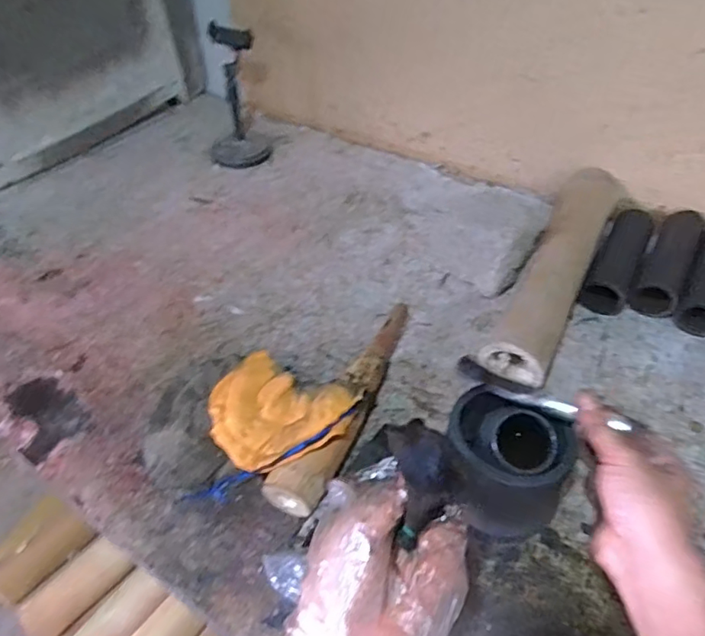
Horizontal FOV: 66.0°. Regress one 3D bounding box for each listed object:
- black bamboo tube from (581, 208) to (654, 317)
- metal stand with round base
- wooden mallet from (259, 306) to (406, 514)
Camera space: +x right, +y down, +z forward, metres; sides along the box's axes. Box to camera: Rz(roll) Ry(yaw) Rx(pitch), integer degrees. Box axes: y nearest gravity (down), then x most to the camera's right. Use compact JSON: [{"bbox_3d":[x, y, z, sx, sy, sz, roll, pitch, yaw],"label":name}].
[{"bbox_3d":[0.354,-0.077,0.716,0.056,0.044,0.176,24,67,22],"label":"black bamboo tube"},{"bbox_3d":[-0.205,-0.379,0.929,0.108,0.192,0.121,-5,45,-4],"label":"metal stand with round base"},{"bbox_3d":[0.008,0.083,0.577,0.051,0.068,0.282,22,50,21],"label":"wooden mallet"}]

